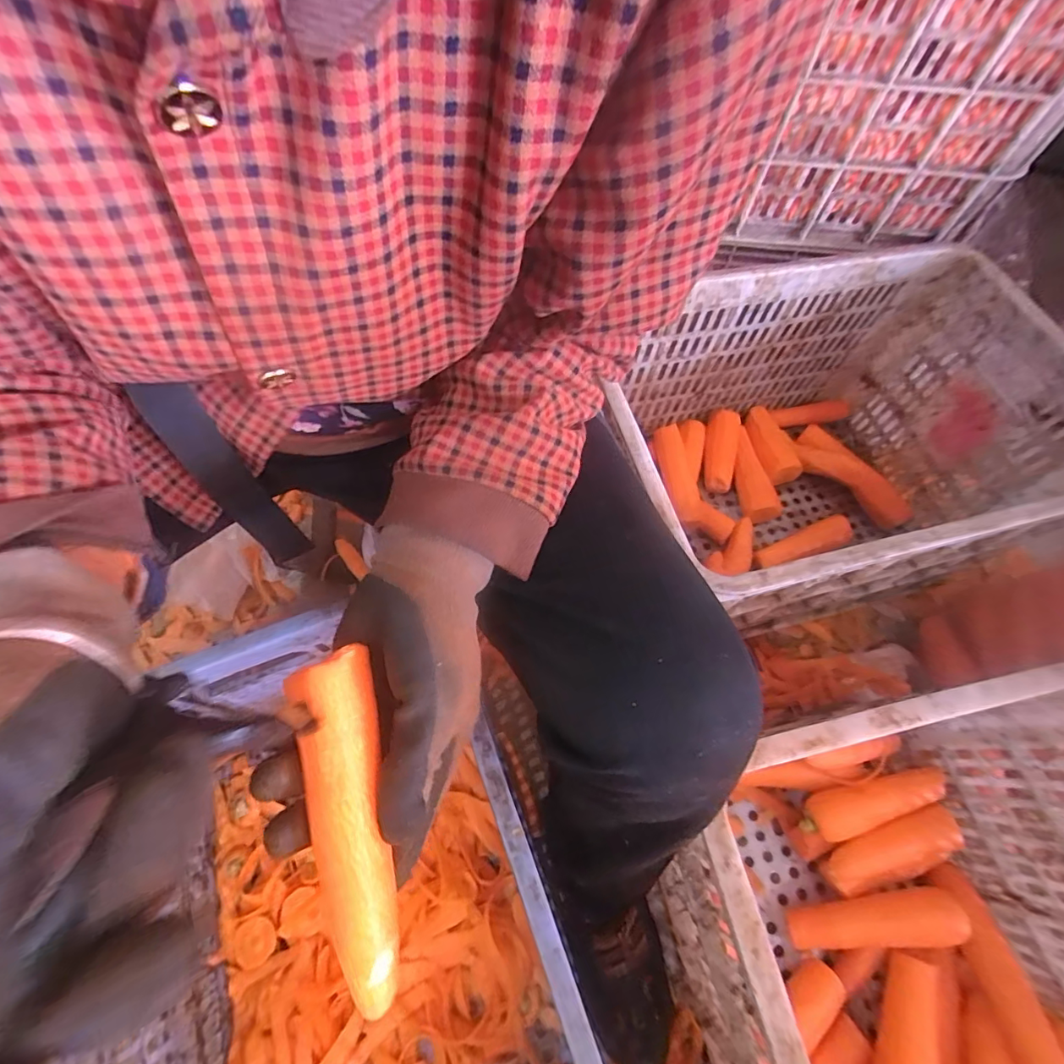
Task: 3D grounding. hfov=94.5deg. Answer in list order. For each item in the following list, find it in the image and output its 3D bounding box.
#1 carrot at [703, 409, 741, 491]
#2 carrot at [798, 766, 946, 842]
[{"bbox_3d":[0.285,-0.124,0.741,0.046,0.039,0.120,12,65,4],"label":"carrot"},{"bbox_3d":[0.360,0.285,0.519,0.144,0.041,0.044,-13,66,-7],"label":"carrot"}]

